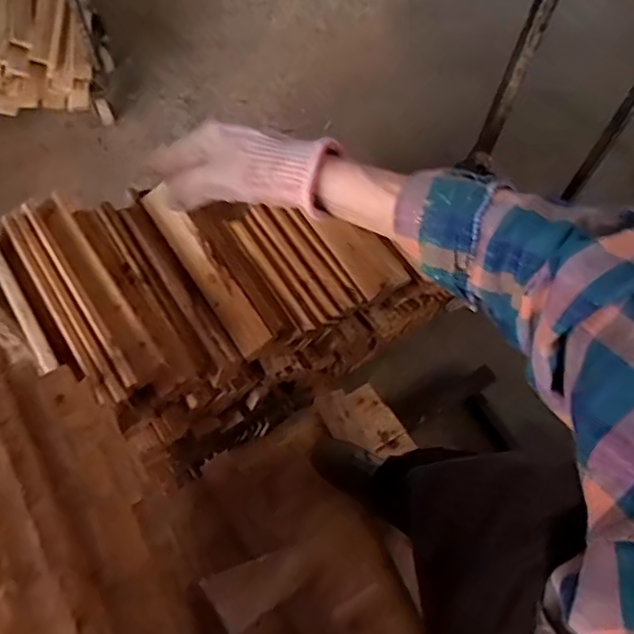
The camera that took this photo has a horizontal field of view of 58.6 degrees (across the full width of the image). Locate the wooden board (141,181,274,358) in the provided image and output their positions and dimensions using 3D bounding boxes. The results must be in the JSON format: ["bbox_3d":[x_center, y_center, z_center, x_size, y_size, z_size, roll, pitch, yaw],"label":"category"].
[{"bbox_3d":[-0.246,-0.111,1.252,0.076,0.031,0.452,-33,73,-11],"label":"wooden board"}]

